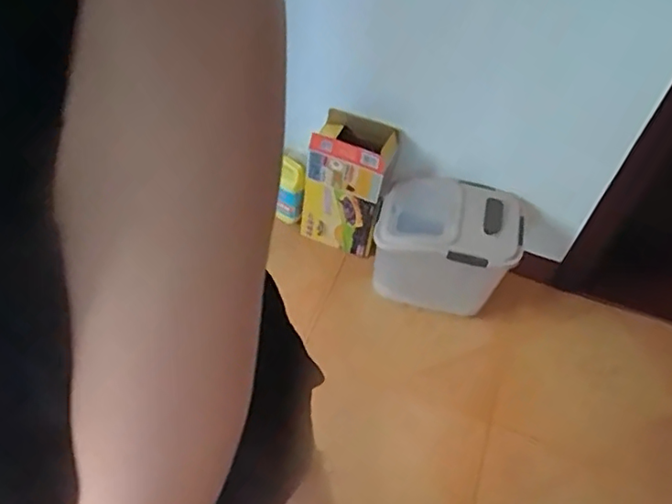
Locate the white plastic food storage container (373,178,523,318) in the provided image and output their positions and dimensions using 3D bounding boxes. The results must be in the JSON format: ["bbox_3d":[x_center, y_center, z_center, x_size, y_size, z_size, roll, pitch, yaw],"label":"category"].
[{"bbox_3d":[0.267,0.002,1.535,0.346,0.312,0.240,23,53,12],"label":"white plastic food storage container"}]

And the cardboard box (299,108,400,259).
[{"bbox_3d":[0.026,-0.174,1.578,0.224,0.322,0.165,18,52,8],"label":"cardboard box"}]

